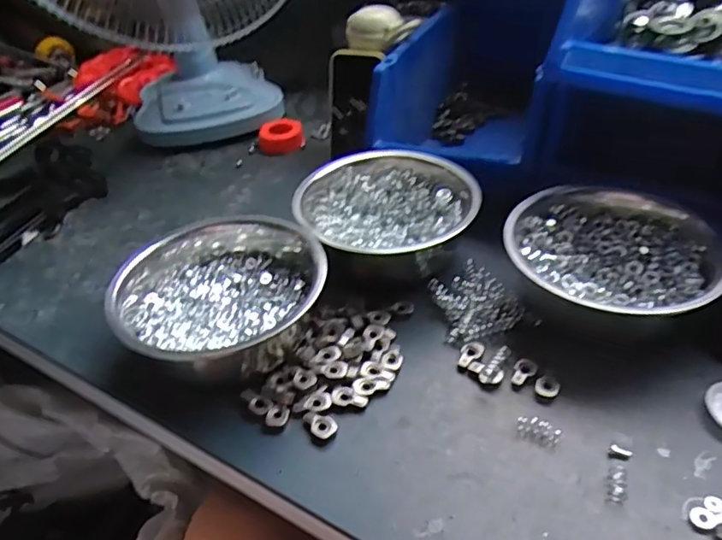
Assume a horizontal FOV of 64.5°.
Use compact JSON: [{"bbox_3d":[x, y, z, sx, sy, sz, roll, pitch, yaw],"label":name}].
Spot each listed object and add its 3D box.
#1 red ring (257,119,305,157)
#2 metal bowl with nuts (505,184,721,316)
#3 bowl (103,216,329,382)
[{"bbox_3d":[-0.110,-0.184,0.792,0.061,0.030,0.050,-10,39,-5],"label":"red ring"},{"bbox_3d":[0.224,-0.013,0.514,0.181,0.075,0.148,4,40,12],"label":"metal bowl with nuts"},{"bbox_3d":[-0.123,0.016,0.512,0.176,0.084,0.171,-16,40,-12],"label":"bowl"}]

